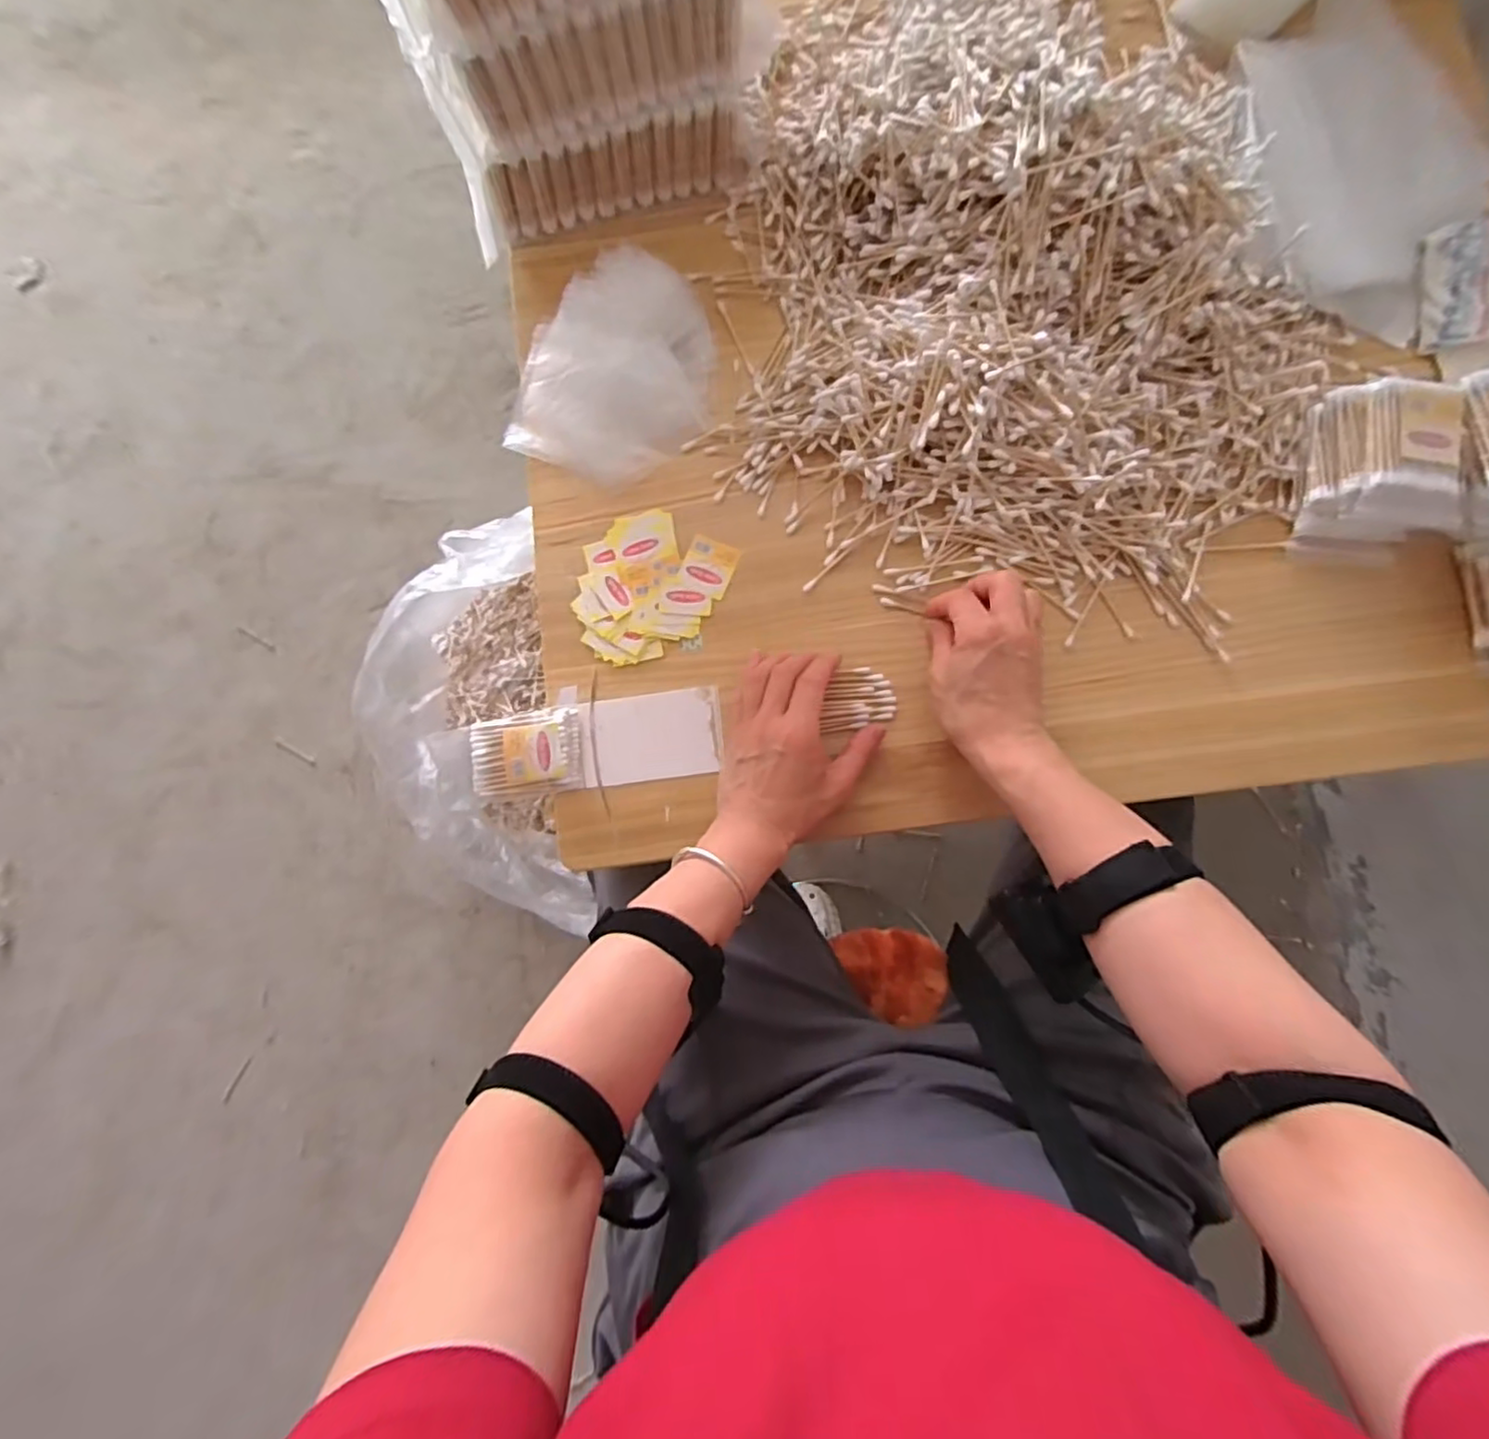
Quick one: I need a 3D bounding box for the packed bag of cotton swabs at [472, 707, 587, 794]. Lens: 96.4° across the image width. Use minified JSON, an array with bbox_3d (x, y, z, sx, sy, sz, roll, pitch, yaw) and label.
[{"bbox_3d":[-0.155,0.023,0.470,0.078,0.012,0.056,-6,81,3],"label":"packed bag of cotton swabs"}]

